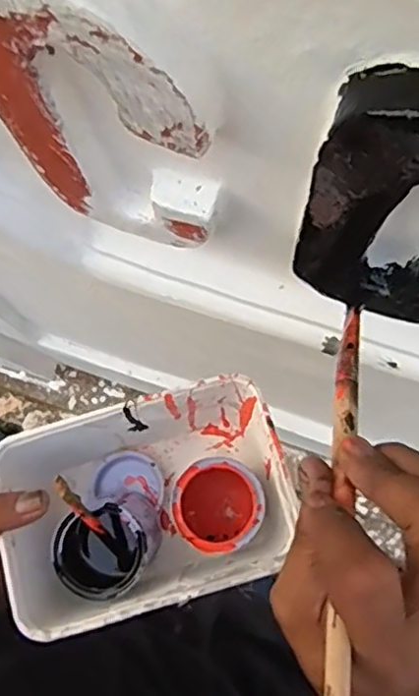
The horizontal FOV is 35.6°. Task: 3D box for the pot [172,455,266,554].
[{"bbox_3d":[0.006,0.102,0.428,0.052,0.060,0.054,0,78,1],"label":"pot"}]

